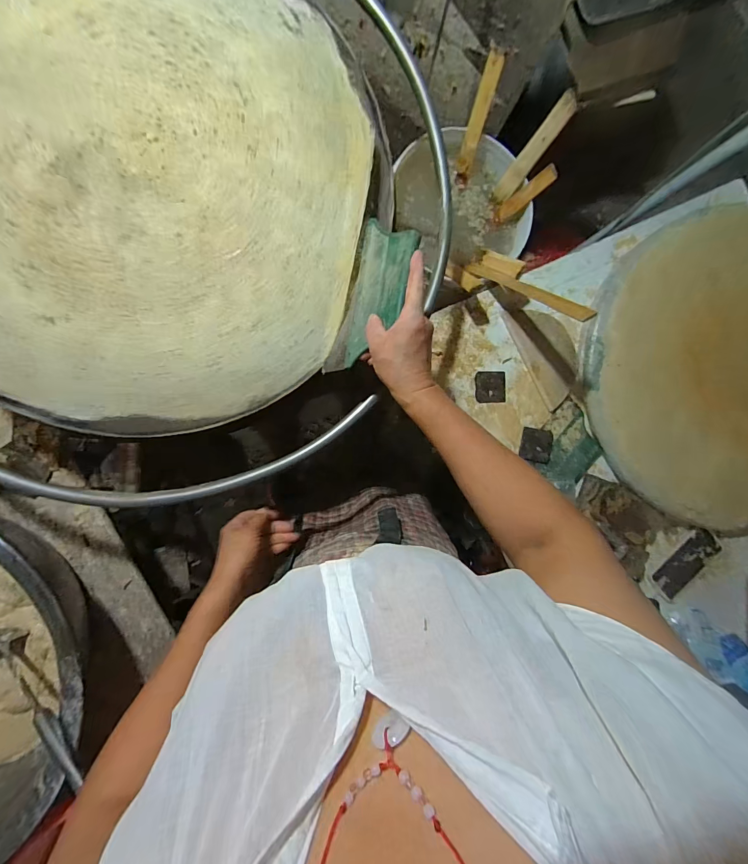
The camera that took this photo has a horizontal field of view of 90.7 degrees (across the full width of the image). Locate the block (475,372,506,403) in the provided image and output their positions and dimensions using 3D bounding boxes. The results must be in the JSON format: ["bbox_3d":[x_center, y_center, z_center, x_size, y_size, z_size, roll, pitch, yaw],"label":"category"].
[{"bbox_3d":[0.232,-0.088,0.729,0.065,0.007,0.060,-3,92,-6],"label":"block"}]

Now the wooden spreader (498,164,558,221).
[{"bbox_3d":[0.292,-0.457,0.710,0.011,0.116,0.031,-37,97,-45],"label":"wooden spreader"}]

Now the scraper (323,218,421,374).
[{"bbox_3d":[-0.003,-0.156,0.450,0.011,0.093,0.184,10,103,-42],"label":"scraper"}]

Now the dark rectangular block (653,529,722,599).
[{"bbox_3d":[0.653,0.273,0.773,0.153,0.016,0.070,-43,95,-3],"label":"dark rectangular block"}]

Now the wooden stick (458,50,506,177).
[{"bbox_3d":[0.189,-0.569,0.671,0.033,0.169,0.010,39,57,18],"label":"wooden stick"}]

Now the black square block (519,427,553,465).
[{"bbox_3d":[0.326,0.027,0.734,0.065,0.011,0.065,13,90,-6],"label":"black square block"}]

